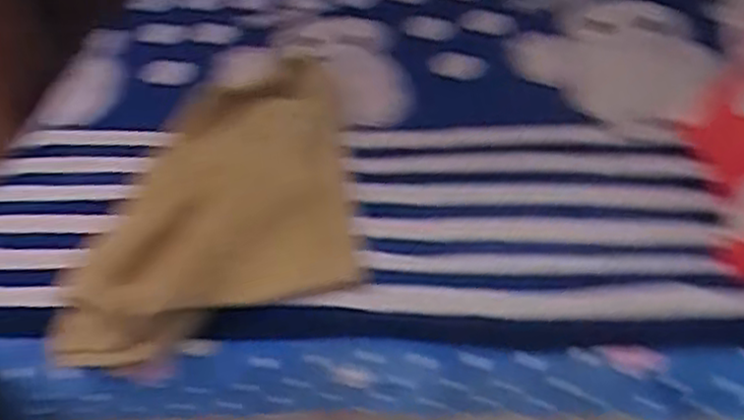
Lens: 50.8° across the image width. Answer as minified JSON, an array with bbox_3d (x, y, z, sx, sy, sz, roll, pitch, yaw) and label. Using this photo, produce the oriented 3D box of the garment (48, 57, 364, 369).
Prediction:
[{"bbox_3d":[-0.246,-0.064,1.233,0.406,0.085,0.694,-10,42,0],"label":"garment"}]

